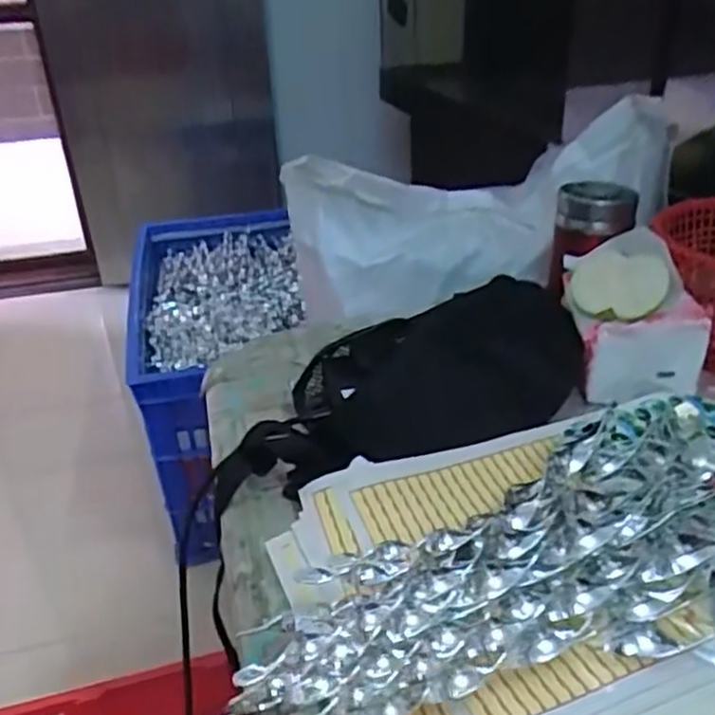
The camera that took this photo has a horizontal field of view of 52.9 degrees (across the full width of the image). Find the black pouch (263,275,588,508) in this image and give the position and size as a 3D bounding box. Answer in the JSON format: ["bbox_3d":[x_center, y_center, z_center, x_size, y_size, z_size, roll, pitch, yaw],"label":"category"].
[{"bbox_3d":[0.066,0.014,0.597,0.299,0.061,0.145,-20,33,-27],"label":"black pouch"}]

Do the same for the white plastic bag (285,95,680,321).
[{"bbox_3d":[0.143,-0.179,0.844,0.428,0.170,0.165,-8,30,-9],"label":"white plastic bag"}]

